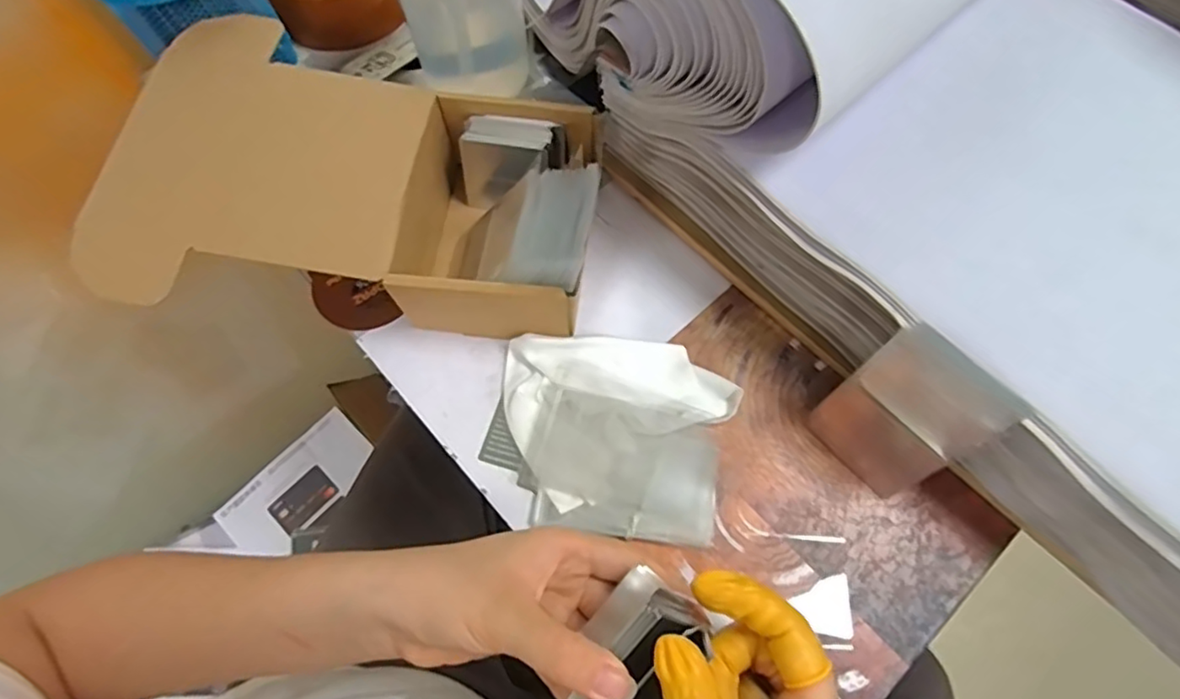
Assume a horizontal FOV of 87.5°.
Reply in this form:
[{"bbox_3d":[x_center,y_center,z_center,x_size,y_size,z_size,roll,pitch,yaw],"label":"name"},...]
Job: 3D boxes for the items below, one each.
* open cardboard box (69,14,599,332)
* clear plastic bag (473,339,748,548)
[{"bbox_3d":[-0.124,-0.096,0.355,0.253,0.089,0.178,2,69,2],"label":"open cardboard box"},{"bbox_3d":[0.010,0.043,0.334,0.125,0.016,0.105,8,69,4],"label":"clear plastic bag"}]

